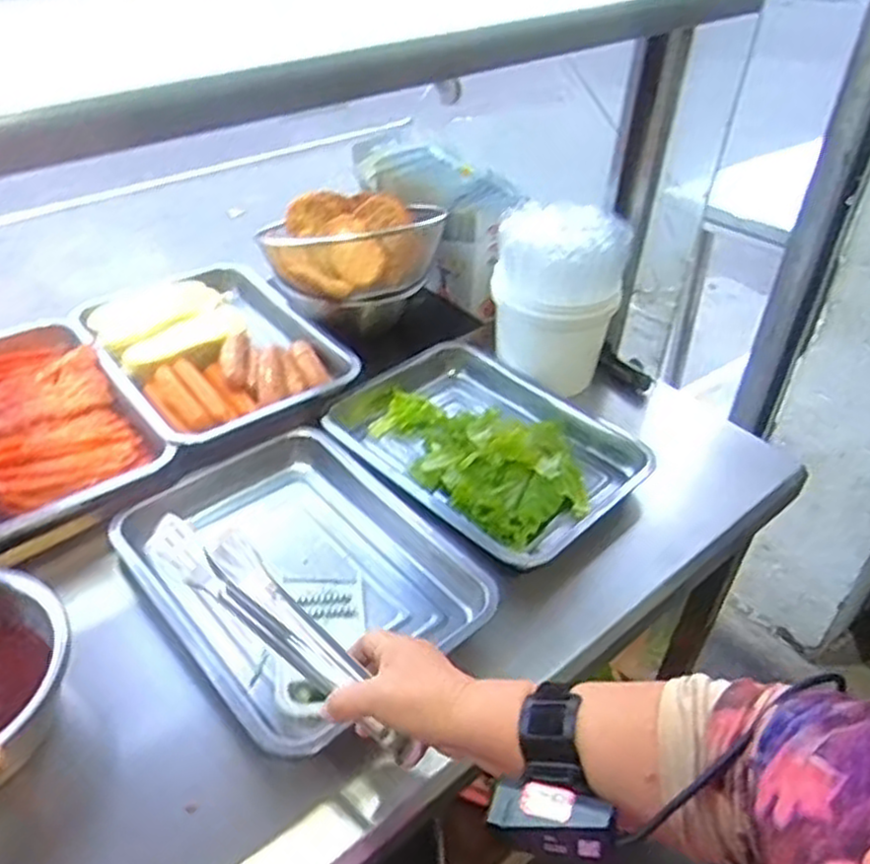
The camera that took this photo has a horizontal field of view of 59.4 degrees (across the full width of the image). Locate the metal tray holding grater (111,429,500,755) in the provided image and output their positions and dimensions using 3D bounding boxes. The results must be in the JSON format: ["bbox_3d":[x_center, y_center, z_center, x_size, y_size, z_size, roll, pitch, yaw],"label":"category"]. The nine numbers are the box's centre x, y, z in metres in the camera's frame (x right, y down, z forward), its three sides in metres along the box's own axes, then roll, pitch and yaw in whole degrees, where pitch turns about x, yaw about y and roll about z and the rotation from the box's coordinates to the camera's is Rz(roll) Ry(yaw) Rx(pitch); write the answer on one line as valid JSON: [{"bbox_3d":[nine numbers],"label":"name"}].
[{"bbox_3d":[-0.134,0.136,0.767,0.267,0.040,0.331,-29,49,-32],"label":"metal tray holding grater"}]

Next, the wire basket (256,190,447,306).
[{"bbox_3d":[-0.111,-0.264,1.032,0.236,0.094,0.205,-3,40,-7],"label":"wire basket"}]

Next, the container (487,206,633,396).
[{"bbox_3d":[0.156,-0.184,0.994,0.158,0.199,0.147,9,40,8],"label":"container"}]

